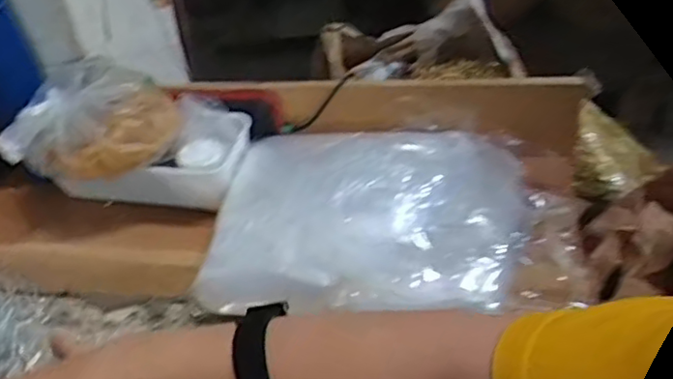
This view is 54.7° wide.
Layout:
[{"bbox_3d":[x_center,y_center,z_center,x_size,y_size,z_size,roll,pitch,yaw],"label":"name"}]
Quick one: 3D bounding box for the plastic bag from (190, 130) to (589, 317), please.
[{"bbox_3d":[0.047,0.021,0.565,0.312,0.061,0.182,1,43,8],"label":"plastic bag"}]

